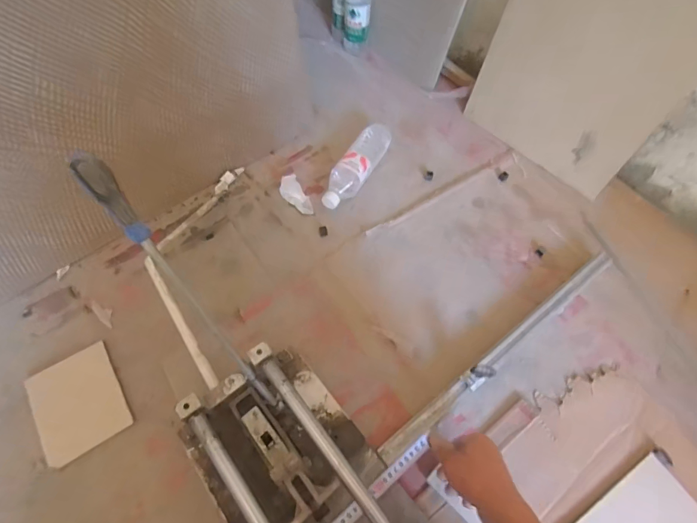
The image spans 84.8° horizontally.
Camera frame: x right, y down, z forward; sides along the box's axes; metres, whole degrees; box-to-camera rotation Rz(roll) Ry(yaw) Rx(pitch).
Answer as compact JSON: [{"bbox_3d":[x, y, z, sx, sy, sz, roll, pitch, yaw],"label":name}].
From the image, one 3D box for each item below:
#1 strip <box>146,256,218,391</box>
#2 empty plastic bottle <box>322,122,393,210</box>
[{"bbox_3d":[-0.259,0.091,0.583,0.016,0.012,0.228,-29,78,-18],"label":"strip"},{"bbox_3d":[0.024,-0.204,0.807,0.072,0.054,0.247,25,62,12],"label":"empty plastic bottle"}]

